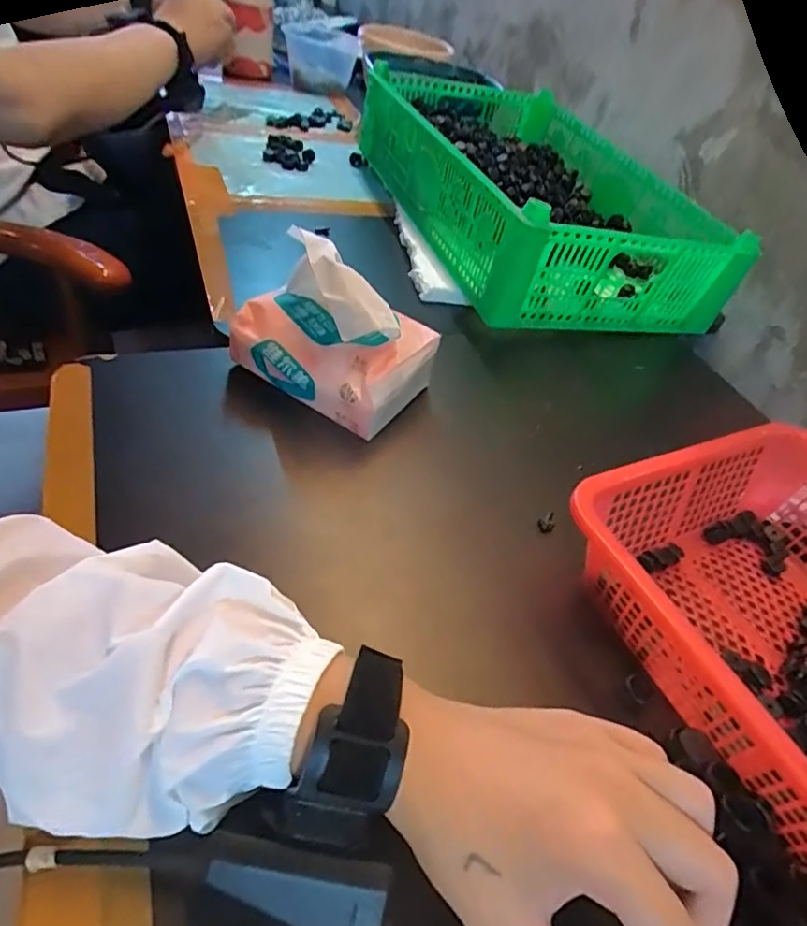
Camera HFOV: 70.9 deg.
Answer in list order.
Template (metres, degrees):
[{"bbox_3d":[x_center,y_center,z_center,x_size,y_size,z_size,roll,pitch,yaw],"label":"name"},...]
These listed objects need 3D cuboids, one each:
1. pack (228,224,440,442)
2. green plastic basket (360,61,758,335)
[{"bbox_3d":[-0.052,-0.100,0.426,0.135,0.103,0.093,29,47,14],"label":"pack"},{"bbox_3d":[0.157,-0.336,0.695,0.305,0.115,0.457,-7,49,-20],"label":"green plastic basket"}]

